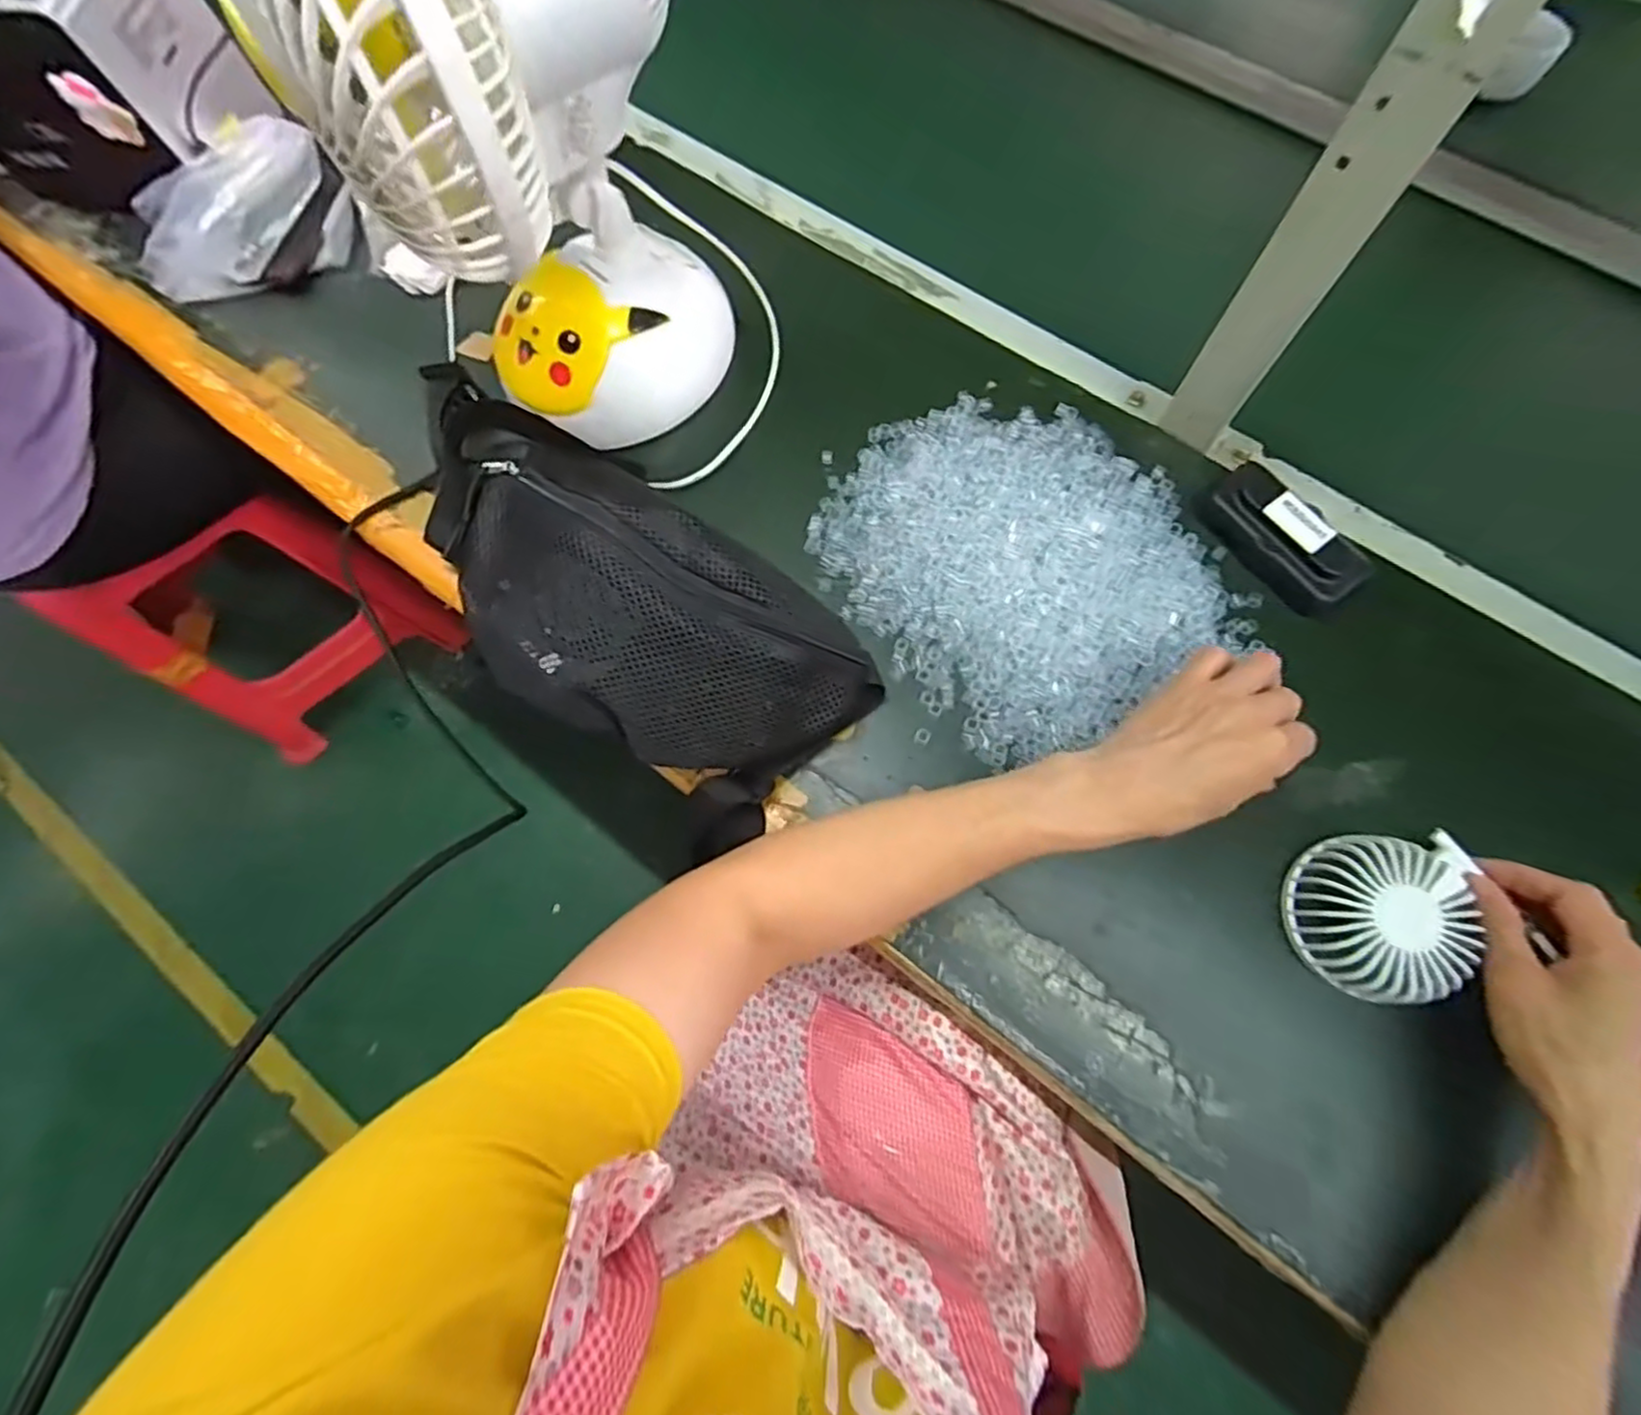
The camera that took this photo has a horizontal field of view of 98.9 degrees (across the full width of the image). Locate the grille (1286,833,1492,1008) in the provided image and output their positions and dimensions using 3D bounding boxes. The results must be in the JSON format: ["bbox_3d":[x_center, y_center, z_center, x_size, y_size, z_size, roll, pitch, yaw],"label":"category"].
[{"bbox_3d":[0.308,0.111,0.385,0.077,0.036,0.092,15,71,4],"label":"grille"}]

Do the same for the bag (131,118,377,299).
[{"bbox_3d":[-0.476,-0.403,0.578,0.167,0.073,0.077,-19,73,-5],"label":"bag"}]

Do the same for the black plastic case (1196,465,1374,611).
[{"bbox_3d":[0.305,-0.113,0.461,0.059,0.027,0.105,-41,76,-12],"label":"black plastic case"}]

